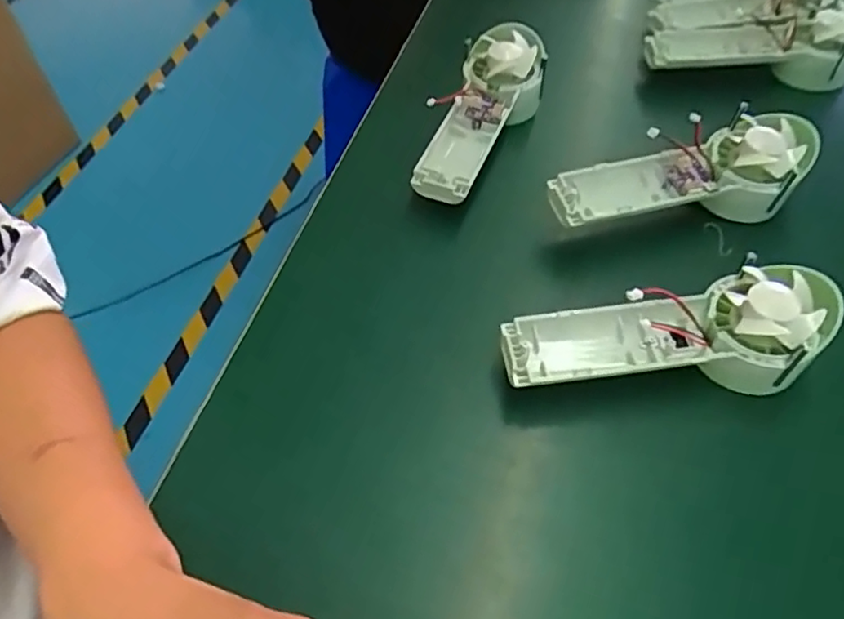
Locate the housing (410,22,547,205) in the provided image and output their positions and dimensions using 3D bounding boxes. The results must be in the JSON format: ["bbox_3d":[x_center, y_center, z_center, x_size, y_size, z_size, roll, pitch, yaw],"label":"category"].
[{"bbox_3d":[0.043,-0.145,0.472,0.068,0.039,0.187,22,70,17],"label":"housing"}]

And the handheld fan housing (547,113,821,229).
[{"bbox_3d":[0.168,-0.090,0.418,0.173,0.047,0.063,-9,53,-5],"label":"handheld fan housing"}]

